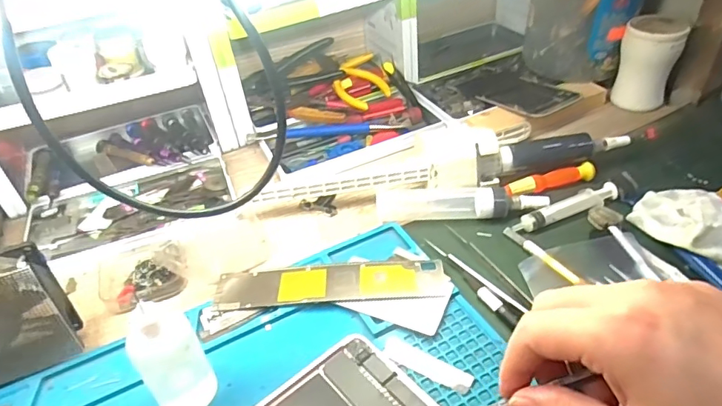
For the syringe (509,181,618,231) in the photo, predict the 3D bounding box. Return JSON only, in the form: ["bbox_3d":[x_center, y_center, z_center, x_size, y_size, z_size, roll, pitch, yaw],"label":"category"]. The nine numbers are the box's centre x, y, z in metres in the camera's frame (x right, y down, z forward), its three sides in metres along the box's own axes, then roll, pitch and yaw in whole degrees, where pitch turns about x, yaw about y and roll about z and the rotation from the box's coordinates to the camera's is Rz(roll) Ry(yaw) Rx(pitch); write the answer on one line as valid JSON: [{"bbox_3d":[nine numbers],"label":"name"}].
[{"bbox_3d":[0.167,0.003,0.403,0.093,0.012,0.019,-17,40,-12],"label":"syringe"}]

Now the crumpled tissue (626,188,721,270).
[{"bbox_3d":[0.254,0.016,0.367,0.059,0.021,0.098,-30,45,-26],"label":"crumpled tissue"}]

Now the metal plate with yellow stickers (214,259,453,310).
[{"bbox_3d":[-0.022,0.058,0.362,0.165,0.006,0.032,-5,39,2],"label":"metal plate with yellow stickers"}]

